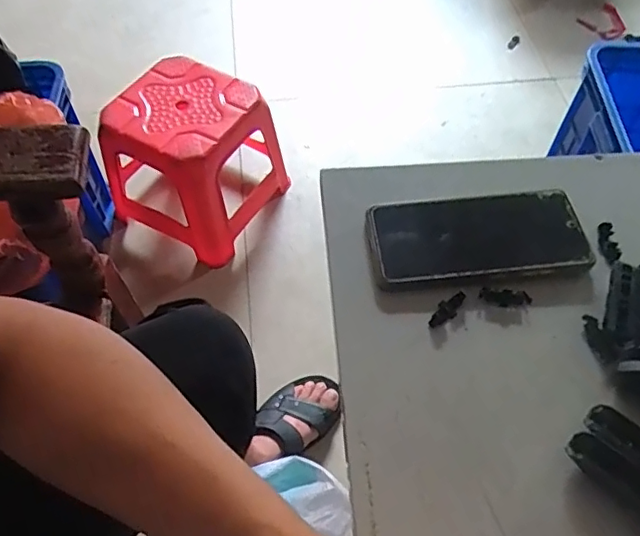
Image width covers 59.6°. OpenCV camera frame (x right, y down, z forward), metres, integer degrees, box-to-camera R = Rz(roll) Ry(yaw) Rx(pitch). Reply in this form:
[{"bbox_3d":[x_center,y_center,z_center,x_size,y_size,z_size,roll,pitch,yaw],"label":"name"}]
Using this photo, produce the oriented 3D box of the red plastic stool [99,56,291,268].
[{"bbox_3d":[-0.241,-0.197,1.070,0.254,0.265,0.249,26,60,16],"label":"red plastic stool"}]

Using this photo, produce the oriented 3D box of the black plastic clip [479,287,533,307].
[{"bbox_3d":[0.137,0.022,0.413,0.037,0.006,0.012,6,56,3],"label":"black plastic clip"}]

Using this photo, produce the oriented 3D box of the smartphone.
[{"bbox_3d":[0.120,-0.022,0.433,0.162,0.014,0.074,-5,56,-4],"label":"smartphone"}]

